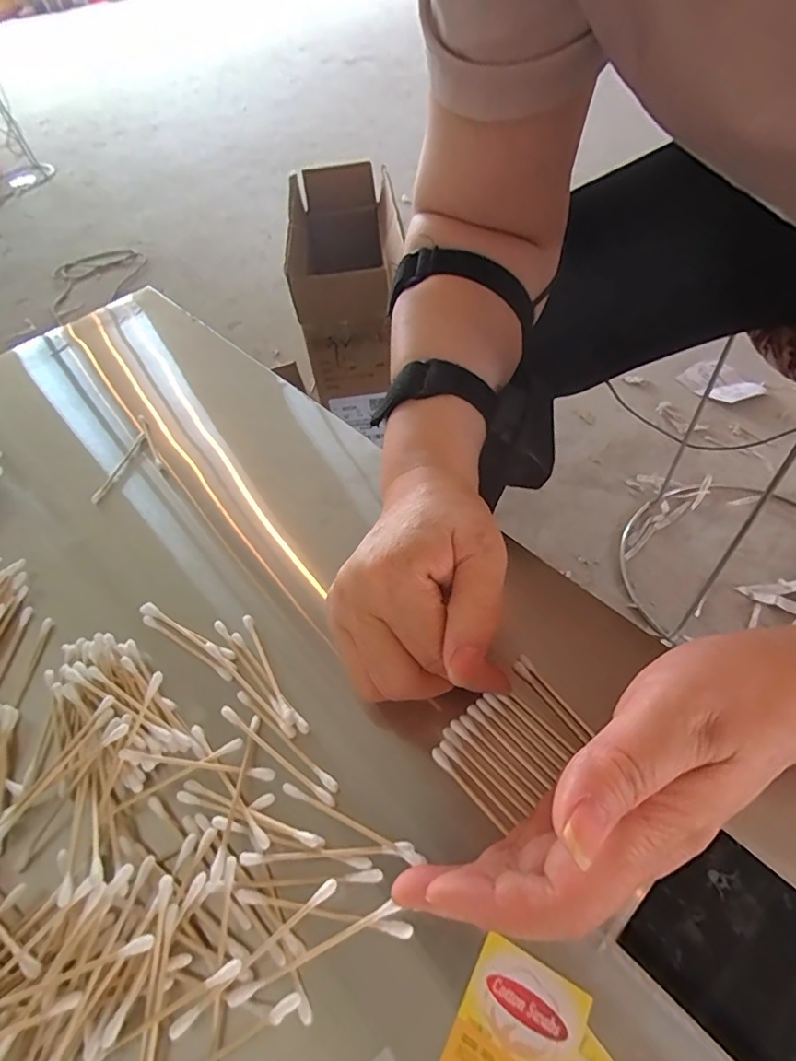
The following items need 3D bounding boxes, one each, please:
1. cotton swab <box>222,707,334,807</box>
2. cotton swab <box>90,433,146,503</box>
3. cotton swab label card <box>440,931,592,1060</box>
[{"bbox_3d":[-0.058,0.106,0.247,0.072,0.005,0.005,28,61,26],"label":"cotton swab"},{"bbox_3d":[-0.209,-0.048,0.392,0.009,0.005,0.069,5,53,12],"label":"cotton swab"},{"bbox_3d":[0.041,0.174,0.182,0.039,0.004,0.042,21,58,22],"label":"cotton swab label card"}]

